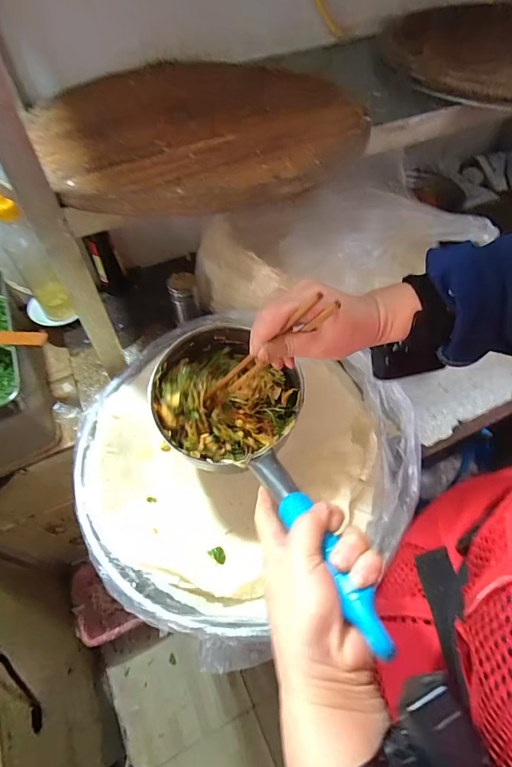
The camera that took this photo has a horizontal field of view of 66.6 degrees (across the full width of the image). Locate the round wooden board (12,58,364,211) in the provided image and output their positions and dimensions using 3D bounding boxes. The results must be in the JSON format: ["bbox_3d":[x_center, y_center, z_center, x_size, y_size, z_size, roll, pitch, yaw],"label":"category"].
[{"bbox_3d":[-0.071,-0.312,0.462,0.363,0.025,0.369,-1,58,1],"label":"round wooden board"}]

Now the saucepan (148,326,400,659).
[{"bbox_3d":[0.007,0.067,0.361,0.144,0.099,0.344,-24,41,-13],"label":"saucepan"}]

